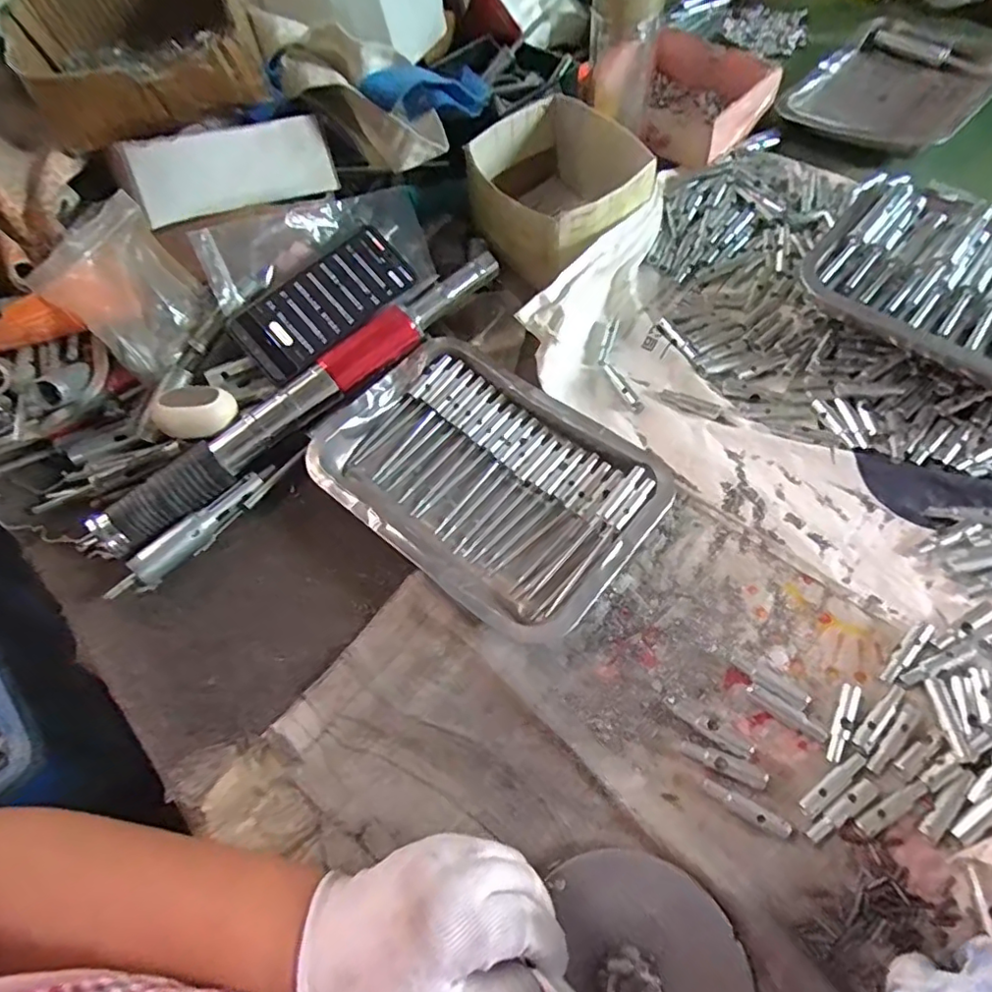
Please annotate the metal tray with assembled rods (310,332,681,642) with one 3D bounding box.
[{"bbox_3d":[-0.007,-0.015,0.460,0.251,0.034,0.183,37,71,23],"label":"metal tray with assembled rods"}]

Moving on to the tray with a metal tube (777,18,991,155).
[{"bbox_3d":[0.479,-0.481,0.676,0.236,0.032,0.177,-42,65,-16],"label":"tray with a metal tube"}]

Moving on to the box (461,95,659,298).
[{"bbox_3d":[0.057,-0.296,0.567,0.140,0.080,0.176,-33,64,-13],"label":"box"}]

